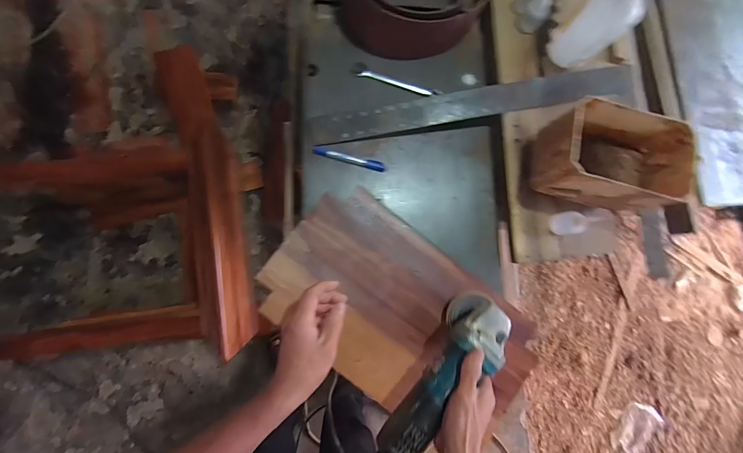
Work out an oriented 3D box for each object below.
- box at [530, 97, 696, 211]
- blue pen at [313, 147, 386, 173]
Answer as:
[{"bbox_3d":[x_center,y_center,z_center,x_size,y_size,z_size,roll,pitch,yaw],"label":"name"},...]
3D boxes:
[{"bbox_3d":[0.373,-0.106,0.502,0.195,0.102,0.134,9,83,-6],"label":"box"},{"bbox_3d":[-0.039,-0.122,0.570,0.130,0.015,0.017,14,82,-6],"label":"blue pen"}]

